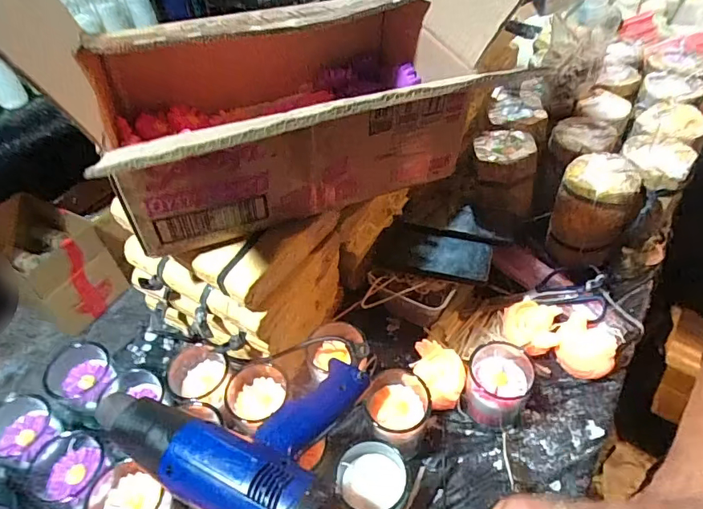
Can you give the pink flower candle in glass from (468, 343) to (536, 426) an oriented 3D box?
[{"bbox_3d":[0.173,0.156,0.558,0.067,0.084,0.083,15,49,18],"label":"pink flower candle in glass"}]

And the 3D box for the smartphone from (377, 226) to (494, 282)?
[{"bbox_3d":[0.119,-0.006,0.656,0.148,0.012,0.076,12,54,7],"label":"smartphone"}]

